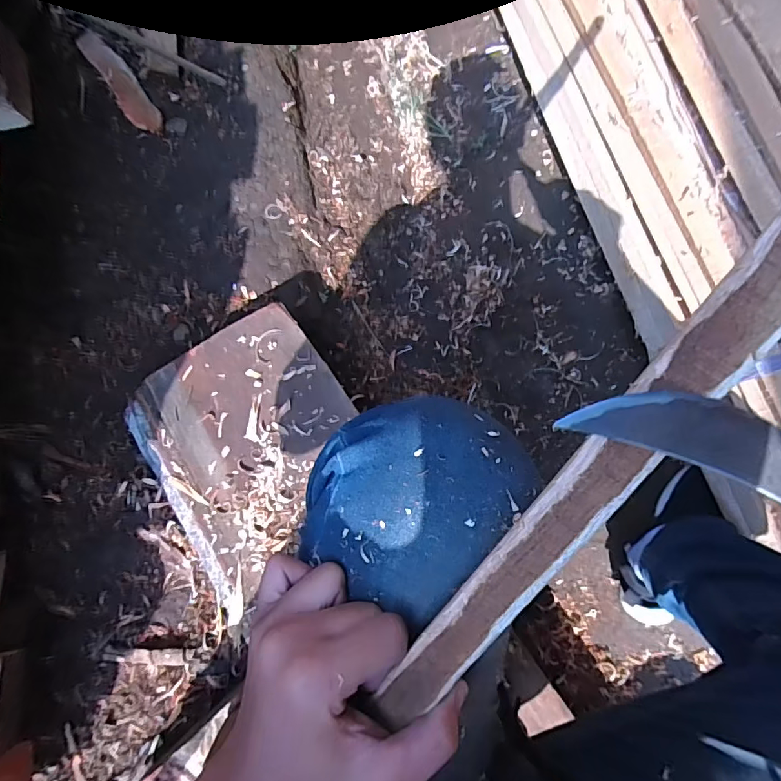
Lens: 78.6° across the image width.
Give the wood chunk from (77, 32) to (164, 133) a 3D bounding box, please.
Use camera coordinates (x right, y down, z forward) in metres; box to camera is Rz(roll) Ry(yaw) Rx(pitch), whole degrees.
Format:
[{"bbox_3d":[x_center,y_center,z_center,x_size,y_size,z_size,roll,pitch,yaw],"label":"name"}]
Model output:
[{"bbox_3d":[-0.523,-0.595,0.921,0.054,0.019,0.257,-36,86,-2],"label":"wood chunk"}]

